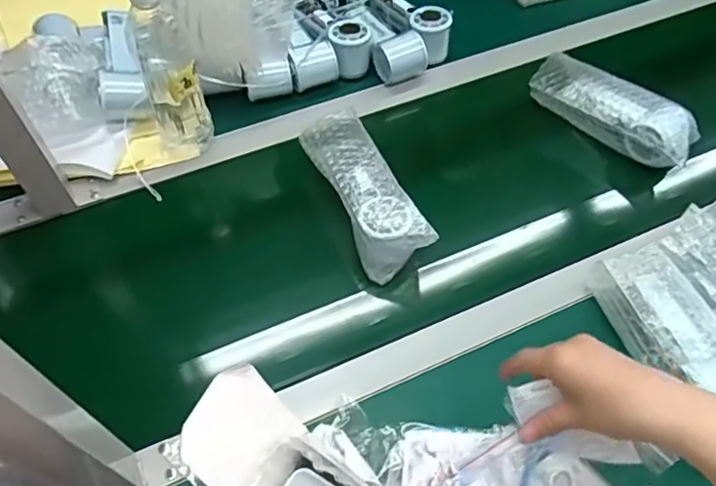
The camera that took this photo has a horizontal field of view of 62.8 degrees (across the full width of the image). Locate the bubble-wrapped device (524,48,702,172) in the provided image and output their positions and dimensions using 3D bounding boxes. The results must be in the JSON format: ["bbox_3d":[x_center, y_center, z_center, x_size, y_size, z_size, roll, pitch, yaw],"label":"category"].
[{"bbox_3d":[0.322,-0.167,0.743,0.203,0.055,0.072,35,63,20],"label":"bubble-wrapped device"}]

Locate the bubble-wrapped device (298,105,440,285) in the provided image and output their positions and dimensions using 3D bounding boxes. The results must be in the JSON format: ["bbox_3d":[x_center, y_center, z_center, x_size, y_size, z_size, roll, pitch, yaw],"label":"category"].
[{"bbox_3d":[0.007,-0.057,0.659,0.067,0.066,0.200,-22,60,-14],"label":"bubble-wrapped device"}]

